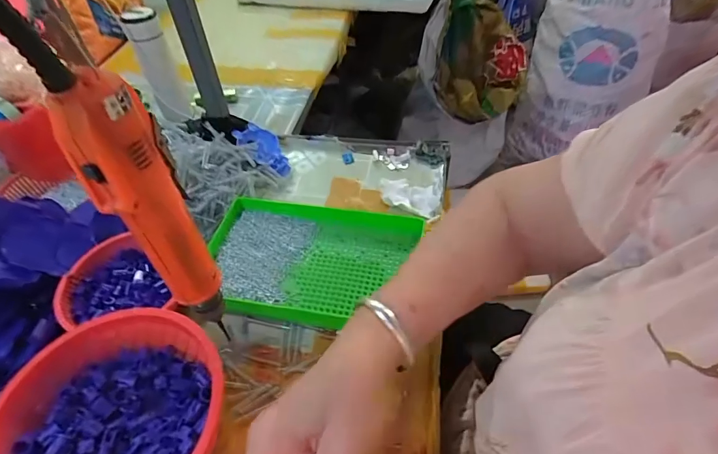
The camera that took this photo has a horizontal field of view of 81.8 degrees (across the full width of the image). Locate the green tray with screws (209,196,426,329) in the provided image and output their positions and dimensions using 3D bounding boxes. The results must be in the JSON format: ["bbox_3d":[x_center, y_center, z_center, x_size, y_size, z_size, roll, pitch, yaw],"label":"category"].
[{"bbox_3d":[-0.057,0.038,0.476,0.232,0.032,0.149,6,48,10],"label":"green tray with screws"}]

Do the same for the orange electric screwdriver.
[{"bbox_3d":[-0.118,-0.004,0.246,0.034,0.176,0.034,-20,49,-14],"label":"orange electric screwdriver"}]

